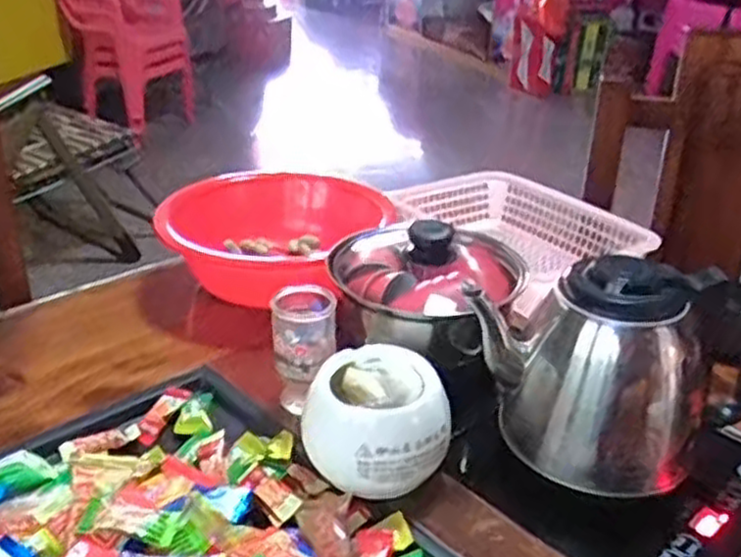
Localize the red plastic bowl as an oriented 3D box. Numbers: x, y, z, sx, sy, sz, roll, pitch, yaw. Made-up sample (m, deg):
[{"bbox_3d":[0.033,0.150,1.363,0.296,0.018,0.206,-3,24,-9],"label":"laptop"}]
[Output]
[{"bbox_3d":[-0.088,-0.046,0.774,0.180,0.097,0.188,13,30,20],"label":"red plastic bowl"}]

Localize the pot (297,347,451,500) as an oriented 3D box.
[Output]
[{"bbox_3d":[0.007,0.102,0.523,0.091,0.077,0.083,2,28,-1],"label":"pot"}]

